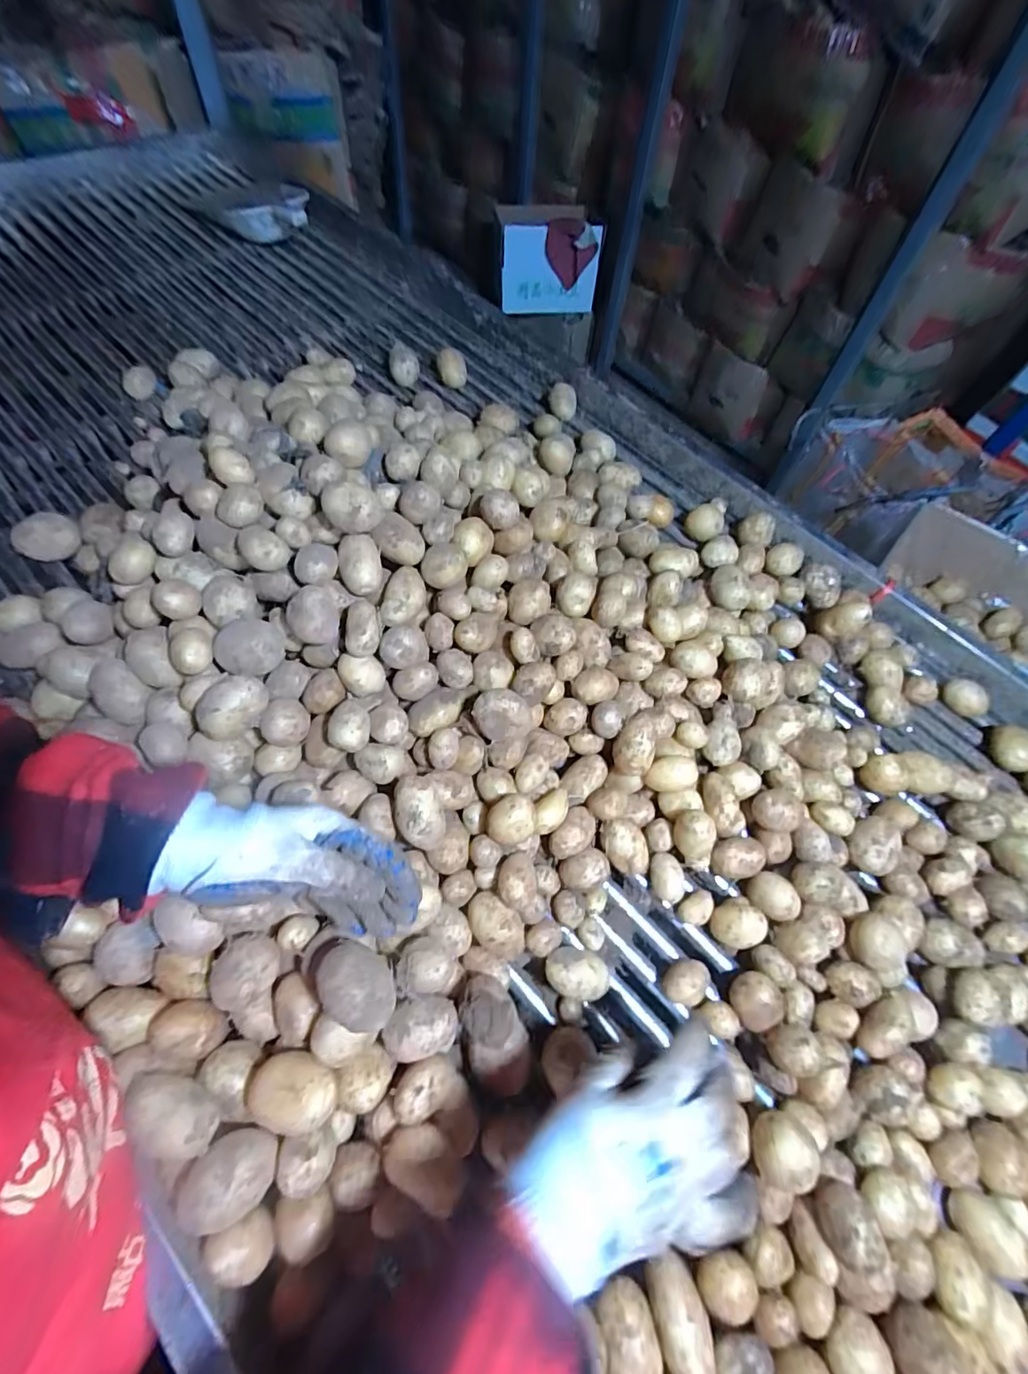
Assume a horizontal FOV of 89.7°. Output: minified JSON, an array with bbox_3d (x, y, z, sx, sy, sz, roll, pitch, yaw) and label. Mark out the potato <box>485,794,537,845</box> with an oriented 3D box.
[{"bbox_3d":[-0.003,0.123,0.481,0.043,0.033,0.042,2,61,-3],"label":"potato"}]

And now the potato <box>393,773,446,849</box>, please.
[{"bbox_3d":[-0.084,0.116,0.466,0.040,0.047,0.059,-18,63,-13],"label":"potato"}]

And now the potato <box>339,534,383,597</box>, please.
[{"bbox_3d":[-0.153,-0.122,0.512,0.041,0.034,0.051,-8,62,-8],"label":"potato"}]

